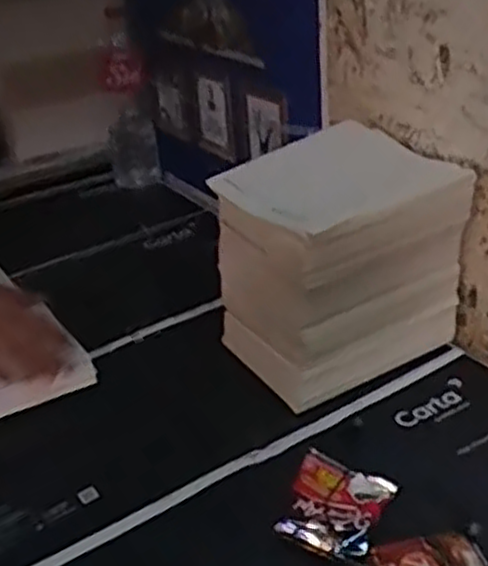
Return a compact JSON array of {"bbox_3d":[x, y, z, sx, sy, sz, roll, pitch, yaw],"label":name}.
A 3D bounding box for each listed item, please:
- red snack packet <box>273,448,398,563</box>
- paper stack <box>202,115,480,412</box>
[{"bbox_3d":[0.082,0.202,0.704,0.084,0.033,0.102,9,32,24],"label":"red snack packet"},{"bbox_3d":[0.108,-0.023,0.893,0.226,0.237,0.182,-20,32,-25],"label":"paper stack"}]

